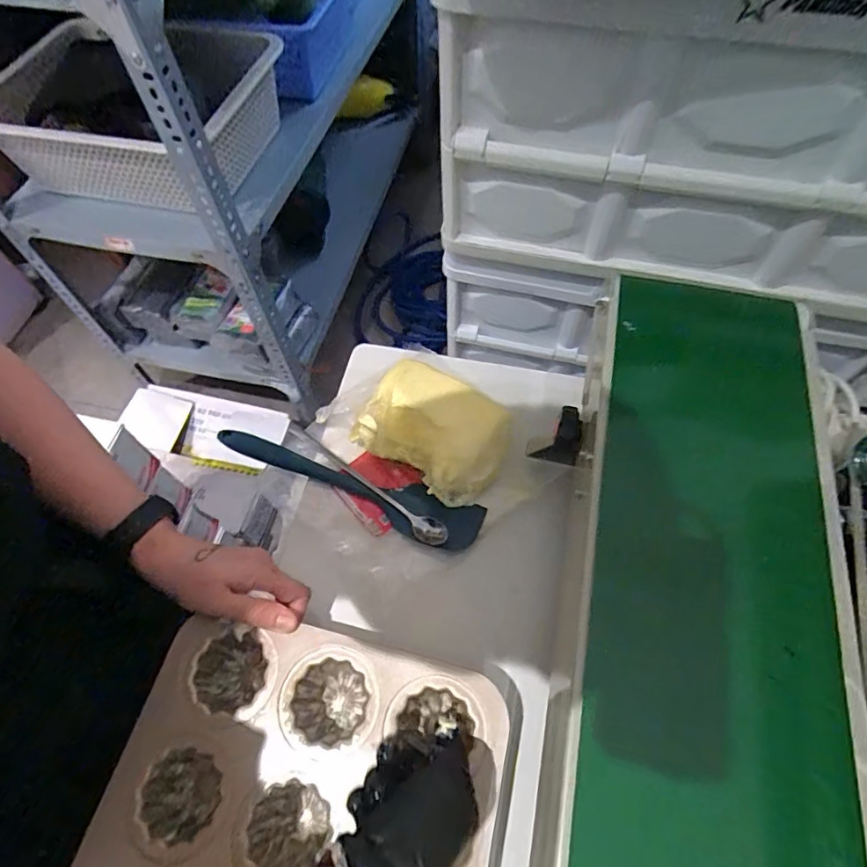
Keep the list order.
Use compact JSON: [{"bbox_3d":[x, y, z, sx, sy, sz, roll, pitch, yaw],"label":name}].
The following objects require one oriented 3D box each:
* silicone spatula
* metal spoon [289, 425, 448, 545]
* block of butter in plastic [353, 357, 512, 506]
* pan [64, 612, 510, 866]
[{"bbox_3d":[-0.086,0.050,0.500,0.269,0.019,0.050,19,64,11],"label":"silicone spatula"},{"bbox_3d":[-0.070,0.045,0.494,0.199,0.019,0.021,33,68,17],"label":"metal spoon"},{"bbox_3d":[0.000,-0.002,0.489,0.140,0.068,0.101,31,67,17],"label":"block of butter in plastic"},{"bbox_3d":[-0.103,0.300,0.340,0.254,0.056,0.315,13,63,8],"label":"pan"}]

